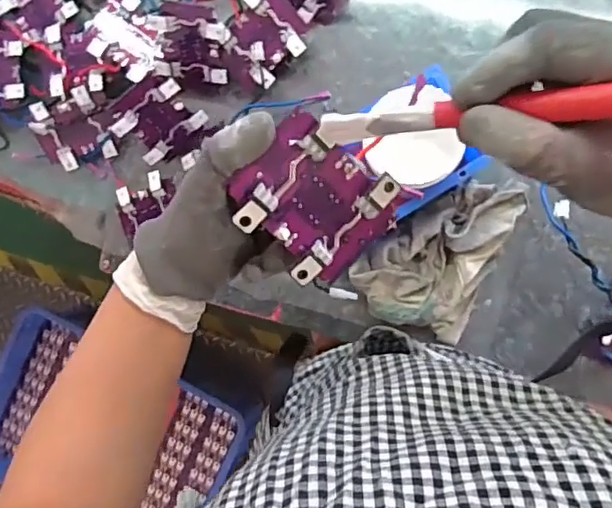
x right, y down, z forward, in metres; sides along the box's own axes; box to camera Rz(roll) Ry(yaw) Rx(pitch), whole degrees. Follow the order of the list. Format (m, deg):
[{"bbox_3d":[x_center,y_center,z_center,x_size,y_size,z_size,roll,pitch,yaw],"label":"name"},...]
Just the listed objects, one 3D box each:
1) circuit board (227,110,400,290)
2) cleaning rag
[{"bbox_3d":[0.008,-0.031,0.338,0.077,0.008,0.094,-43,115,1],"label":"circuit board"},{"bbox_3d":[0.136,-0.005,0.615,0.127,0.035,0.175,26,94,8],"label":"cleaning rag"}]

